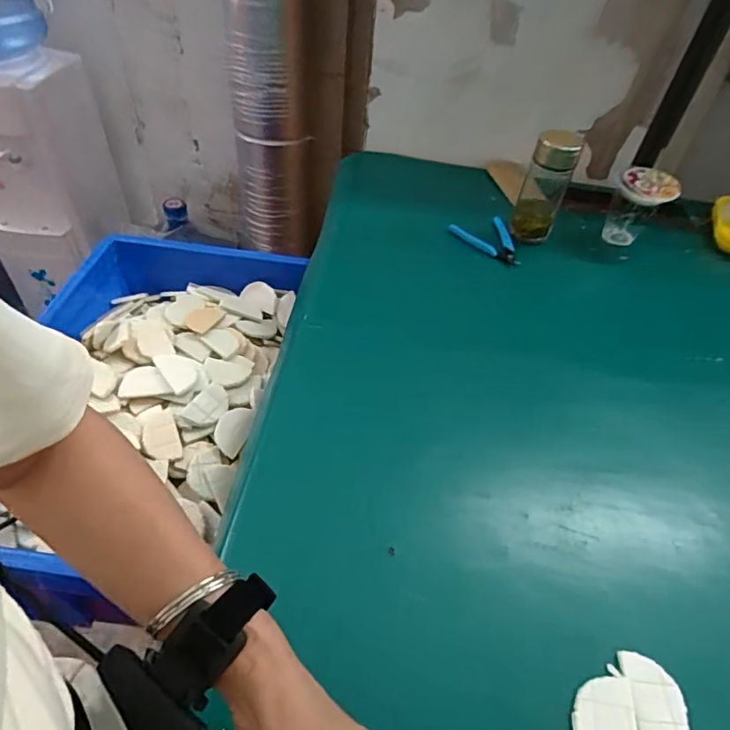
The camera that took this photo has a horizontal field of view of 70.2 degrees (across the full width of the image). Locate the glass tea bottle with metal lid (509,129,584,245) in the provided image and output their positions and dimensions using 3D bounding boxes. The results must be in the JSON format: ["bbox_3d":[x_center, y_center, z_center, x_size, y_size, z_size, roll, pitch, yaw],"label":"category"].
[{"bbox_3d":[0.278,-0.277,0.806,0.065,0.159,0.062,15,48,8],"label":"glass tea bottle with metal lid"}]

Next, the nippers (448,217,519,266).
[{"bbox_3d":[0.190,-0.193,0.818,0.091,0.018,0.109,-7,49,-13],"label":"nippers"}]

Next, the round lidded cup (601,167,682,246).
[{"bbox_3d":[0.433,-0.245,0.824,0.082,0.104,0.075,3,47,-3],"label":"round lidded cup"}]

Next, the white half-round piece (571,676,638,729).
[{"bbox_3d":[0.178,0.264,0.382,0.044,0.008,0.068,9,47,7],"label":"white half-round piece"}]

